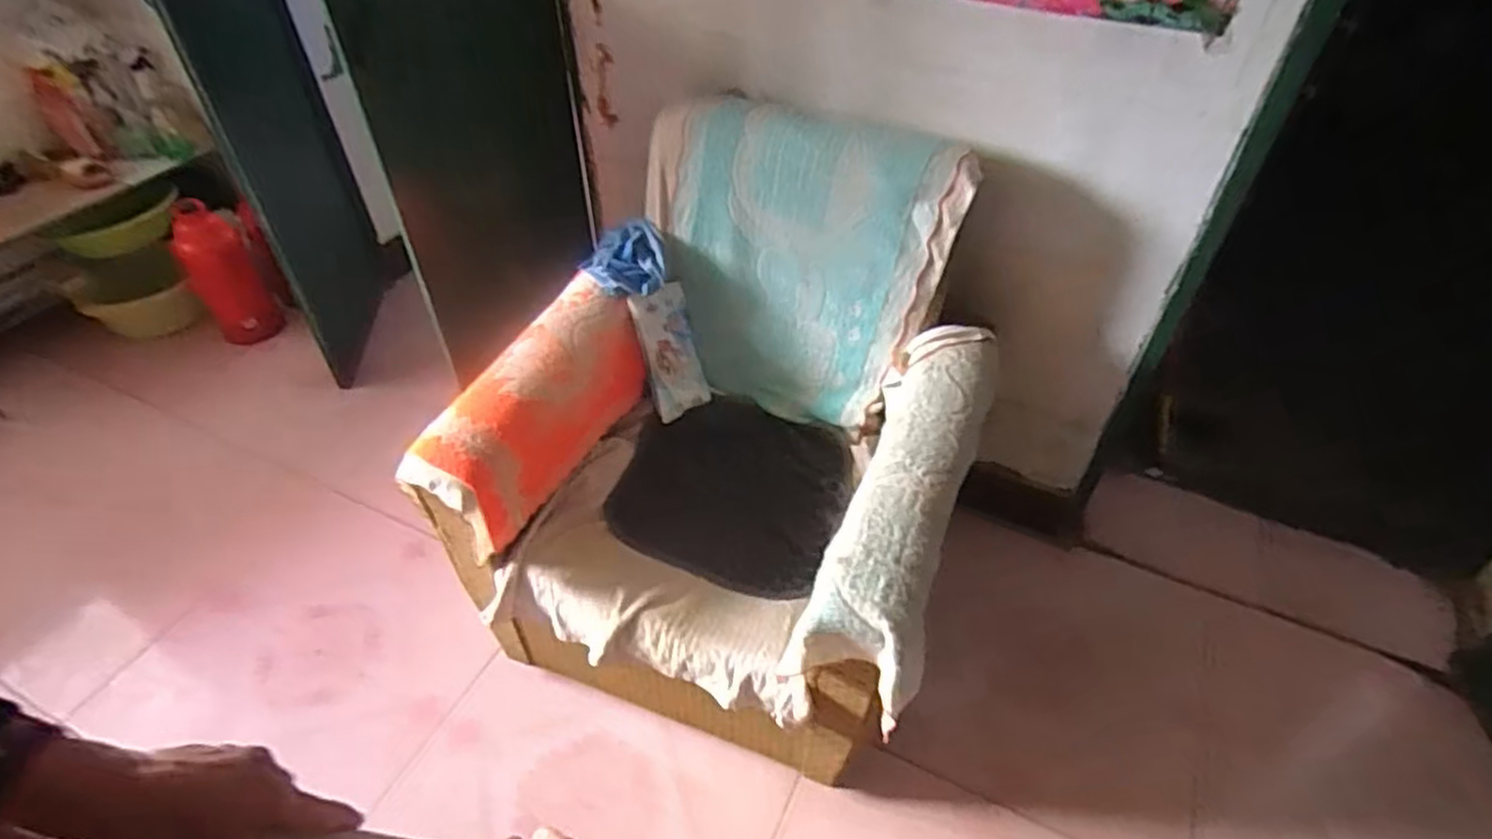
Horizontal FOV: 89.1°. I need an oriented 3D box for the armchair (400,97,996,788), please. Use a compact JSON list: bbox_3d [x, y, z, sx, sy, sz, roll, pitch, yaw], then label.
[{"bbox_3d":[-0.021,0.043,1.238,0.719,0.758,0.674,17,47,16],"label":"armchair"}]

